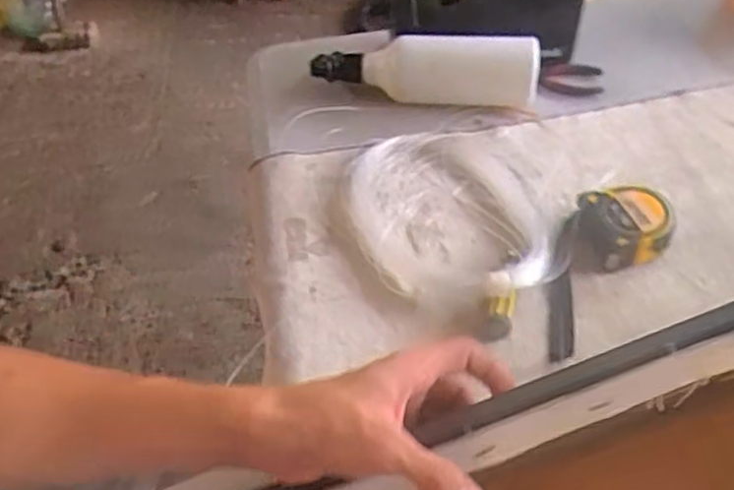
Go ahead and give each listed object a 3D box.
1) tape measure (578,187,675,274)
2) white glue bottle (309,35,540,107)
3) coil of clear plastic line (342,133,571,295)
[{"bbox_3d":[0.212,-0.014,0.554,0.071,0.041,0.064,-3,48,1],"label":"tape measure"},{"bbox_3d":[0.059,-0.189,0.701,0.235,0.052,0.050,5,53,5],"label":"white glue bottle"},{"bbox_3d":[0.078,-0.043,0.590,0.190,0.027,0.229,-2,46,3],"label":"coil of clear plastic line"}]

